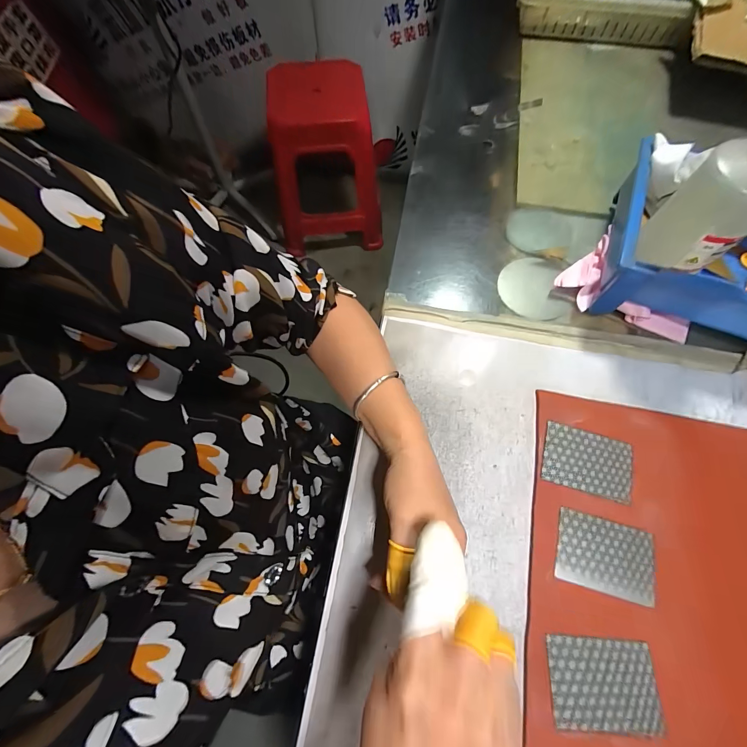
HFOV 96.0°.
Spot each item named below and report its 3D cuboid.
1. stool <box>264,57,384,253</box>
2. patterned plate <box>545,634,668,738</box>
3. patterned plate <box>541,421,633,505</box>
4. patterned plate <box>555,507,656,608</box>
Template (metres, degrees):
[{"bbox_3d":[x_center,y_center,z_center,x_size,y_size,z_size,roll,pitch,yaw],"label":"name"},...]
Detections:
[{"bbox_3d":[-0.176,-0.756,1.240,0.362,0.472,0.336,-8,69,-3],"label":"stool"},{"bbox_3d":[0.188,0.253,0.273,0.085,0.004,0.062,4,68,2],"label":"patterned plate"},{"bbox_3d":[0.216,0.089,0.339,0.086,0.004,0.061,15,69,6],"label":"patterned plate"},{"bbox_3d":[0.213,0.166,0.308,0.085,0.004,0.062,15,69,6],"label":"patterned plate"}]

